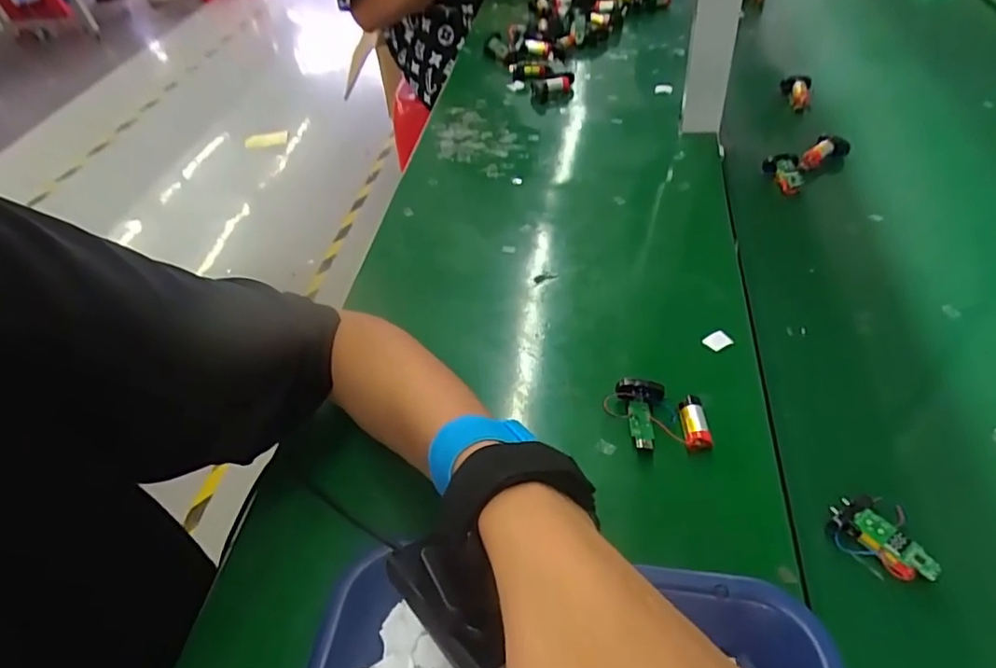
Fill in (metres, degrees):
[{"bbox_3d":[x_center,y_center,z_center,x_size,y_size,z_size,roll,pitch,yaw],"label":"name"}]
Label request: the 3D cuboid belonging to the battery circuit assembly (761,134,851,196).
[{"bbox_3d":[0.316,-0.177,0.580,0.103,0.019,0.043,-33,53,-21],"label":"battery circuit assembly"}]

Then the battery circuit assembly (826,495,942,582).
[{"bbox_3d":[0.220,0.115,0.323,0.053,0.014,0.034,25,56,25],"label":"battery circuit assembly"}]

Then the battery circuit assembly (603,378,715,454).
[{"bbox_3d":[0.108,0.058,0.389,0.066,0.025,0.049,-4,49,3],"label":"battery circuit assembly"}]

